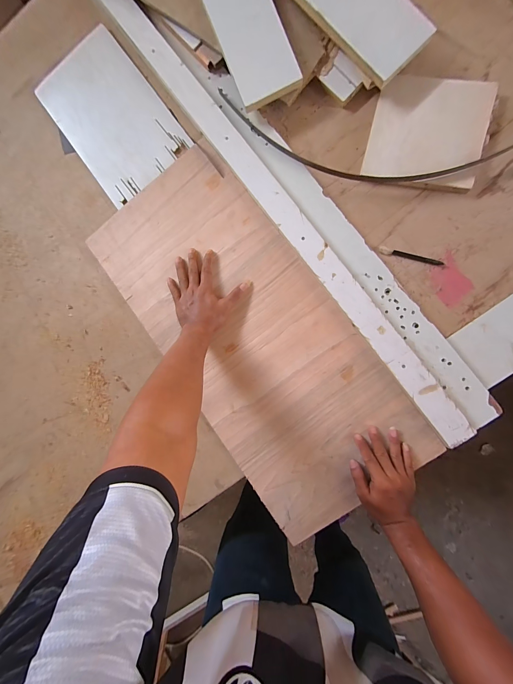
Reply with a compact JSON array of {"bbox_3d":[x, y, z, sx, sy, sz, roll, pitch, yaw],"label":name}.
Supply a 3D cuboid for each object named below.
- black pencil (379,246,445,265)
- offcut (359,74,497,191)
[{"bbox_3d":[0.301,-0.166,0.513,0.120,0.006,0.014,19,92,9],"label":"black pencil"},{"bbox_3d":[0.322,-0.397,0.497,0.197,0.023,0.191,13,91,9],"label":"offcut"}]

